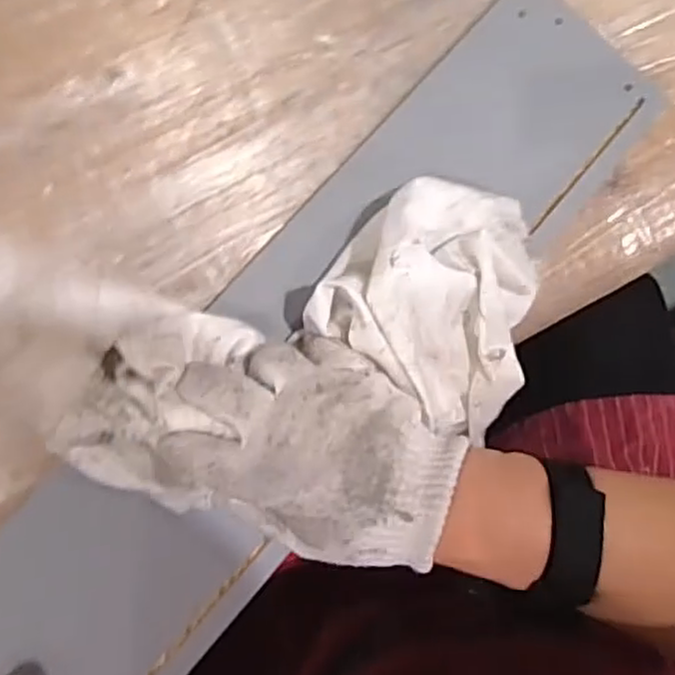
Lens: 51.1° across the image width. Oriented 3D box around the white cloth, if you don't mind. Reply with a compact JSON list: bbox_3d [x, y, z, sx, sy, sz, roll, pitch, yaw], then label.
[{"bbox_3d":[0.066,-0.030,0.399,0.121,0.063,0.130,34,84,-5],"label":"white cloth"}]

